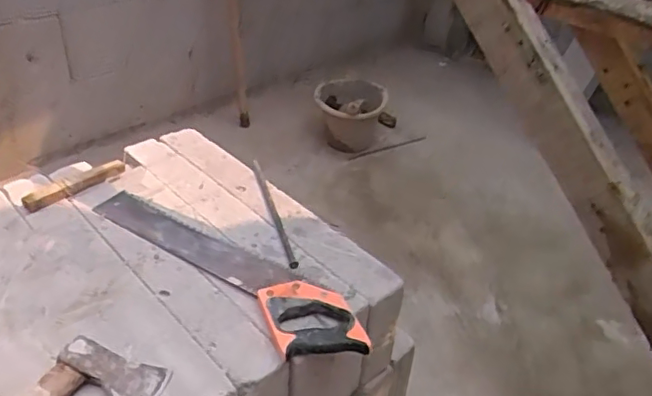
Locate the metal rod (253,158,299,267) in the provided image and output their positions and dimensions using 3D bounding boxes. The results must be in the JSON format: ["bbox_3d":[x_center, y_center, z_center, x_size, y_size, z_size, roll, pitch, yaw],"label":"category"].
[{"bbox_3d":[-0.089,0.019,0.993,0.014,0.011,0.297,-7,38,-15],"label":"metal rod"}]

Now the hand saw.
[{"bbox_3d":[-0.150,0.095,0.869,0.499,0.030,0.114,30,43,31],"label":"hand saw"}]

